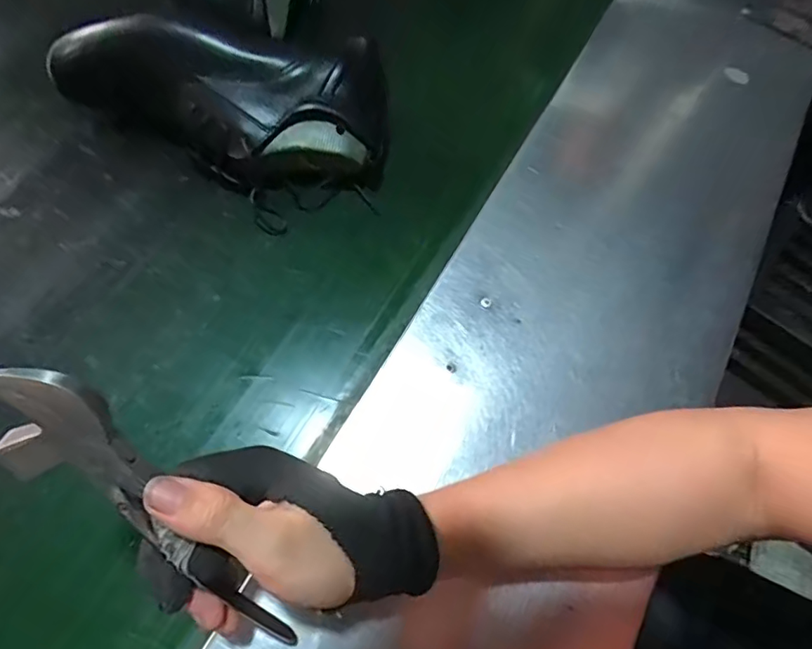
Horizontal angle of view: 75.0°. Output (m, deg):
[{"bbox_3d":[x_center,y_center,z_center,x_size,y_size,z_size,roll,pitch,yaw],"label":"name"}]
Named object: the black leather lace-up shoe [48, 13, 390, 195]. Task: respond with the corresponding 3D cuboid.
[{"bbox_3d":[-0.142,-0.167,0.424,0.249,0.092,0.096,1,67,-7],"label":"black leather lace-up shoe"}]

